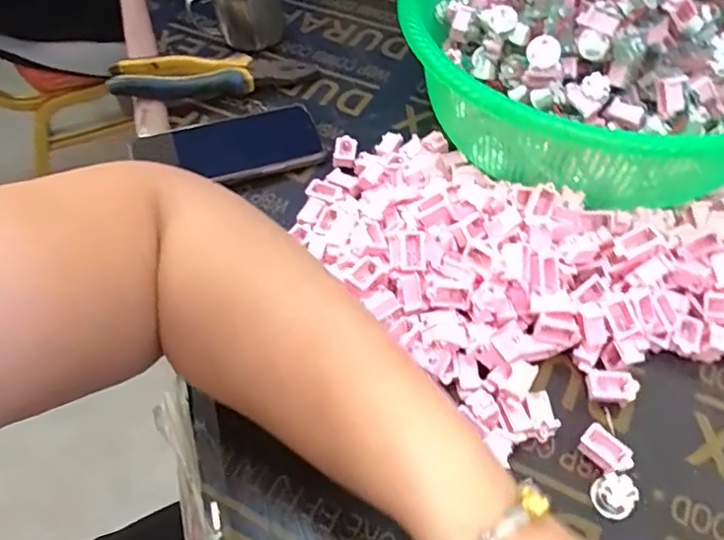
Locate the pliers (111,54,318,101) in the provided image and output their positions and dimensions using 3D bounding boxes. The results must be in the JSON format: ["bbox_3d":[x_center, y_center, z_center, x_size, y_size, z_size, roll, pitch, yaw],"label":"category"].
[{"bbox_3d":[-0.146,-0.194,0.563,0.191,0.034,0.043,-8,55,-3],"label":"pliers"}]

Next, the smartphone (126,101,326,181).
[{"bbox_3d":[-0.117,-0.112,0.504,0.157,0.008,0.079,-19,56,-11],"label":"smartphone"}]

